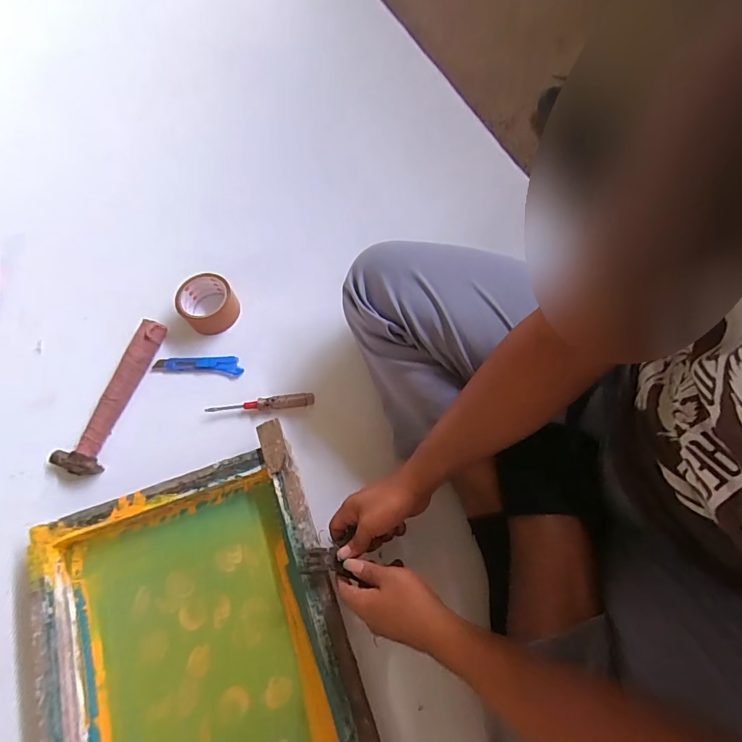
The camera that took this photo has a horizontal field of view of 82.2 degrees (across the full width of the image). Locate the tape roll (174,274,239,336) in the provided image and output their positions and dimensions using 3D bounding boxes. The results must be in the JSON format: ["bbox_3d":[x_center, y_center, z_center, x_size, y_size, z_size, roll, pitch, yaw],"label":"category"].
[{"bbox_3d":[-0.282,-0.117,0.738,0.091,0.048,0.097,-1,67,3],"label":"tape roll"}]

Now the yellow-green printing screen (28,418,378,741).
[{"bbox_3d":[-0.211,0.357,0.520,0.356,0.057,0.448,-20,69,-6],"label":"yellow-green printing screen"}]

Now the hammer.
[{"bbox_3d":[-0.406,0.040,0.688,0.072,0.028,0.265,21,70,12],"label":"hammer"}]

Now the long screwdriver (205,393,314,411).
[{"bbox_3d":[-0.175,0.055,0.681,0.168,0.015,0.022,-7,67,0],"label":"long screwdriver"}]

